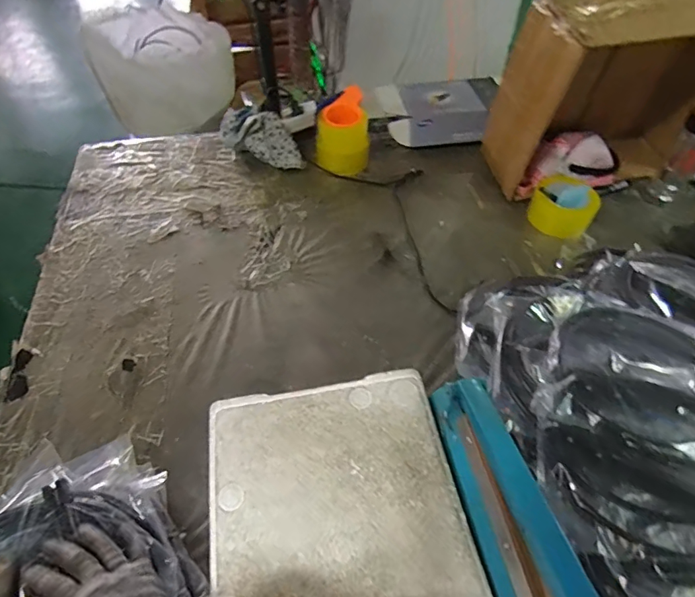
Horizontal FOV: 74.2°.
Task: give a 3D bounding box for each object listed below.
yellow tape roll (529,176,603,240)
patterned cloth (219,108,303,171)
[{"bbox_3d":[0.426,-0.179,0.906,0.116,0.060,0.116,0,52,0],"label":"yellow tape roll"},{"bbox_3d":[-0.187,-0.348,1.018,0.196,0.085,0.100,36,60,24],"label":"patterned cloth"}]

